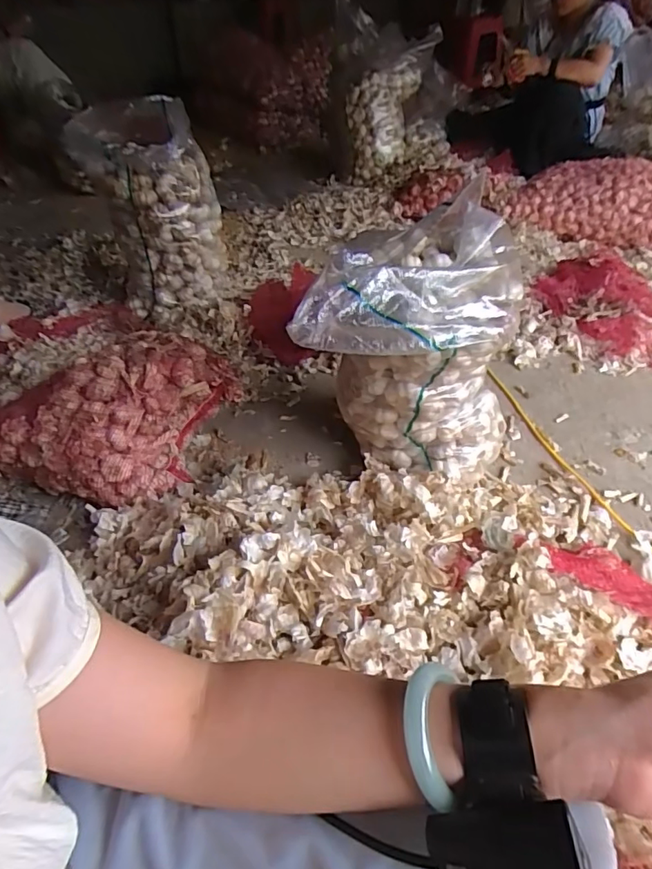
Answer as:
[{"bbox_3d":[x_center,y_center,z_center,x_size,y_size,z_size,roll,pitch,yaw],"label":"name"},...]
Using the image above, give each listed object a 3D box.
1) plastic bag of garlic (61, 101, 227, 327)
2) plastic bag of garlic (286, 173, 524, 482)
[{"bbox_3d":[-0.433,-0.551,1.308,0.316,0.452,0.307,-13,46,-15],"label":"plastic bag of garlic"},{"bbox_3d":[0.129,-0.116,0.860,0.398,0.433,0.244,-16,47,-18],"label":"plastic bag of garlic"}]

